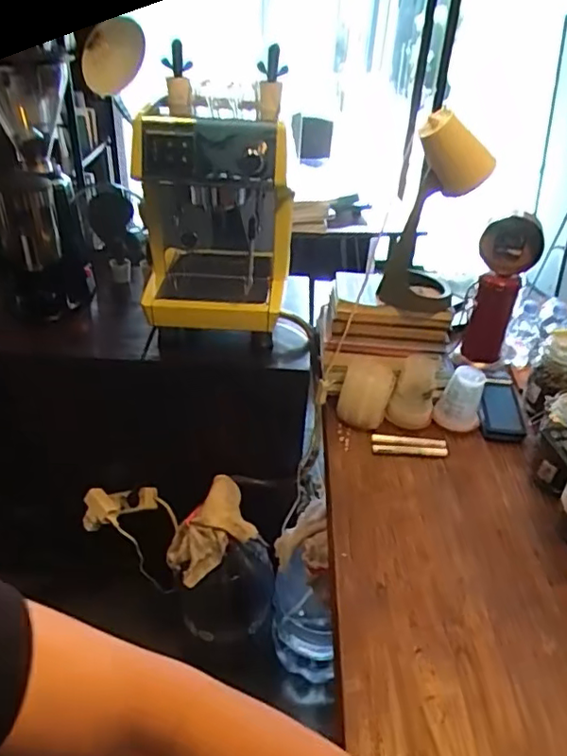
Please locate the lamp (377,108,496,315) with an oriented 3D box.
[{"bbox_3d":[0.286,-0.299,1.109,0.153,0.384,0.182,12,36,12],"label":"lamp"}]

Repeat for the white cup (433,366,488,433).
[{"bbox_3d":[0.362,0.038,1.180,0.085,0.113,0.087,15,37,17],"label":"white cup"}]

